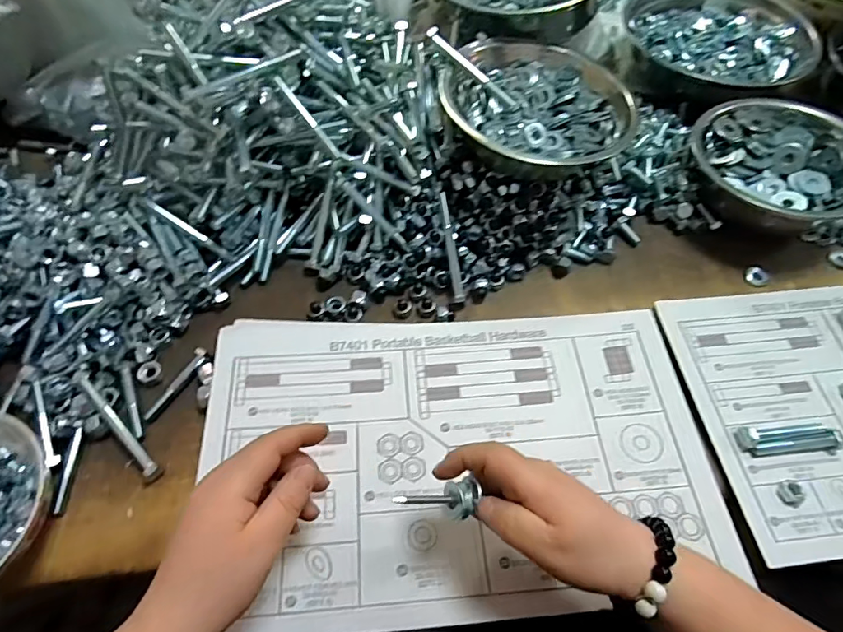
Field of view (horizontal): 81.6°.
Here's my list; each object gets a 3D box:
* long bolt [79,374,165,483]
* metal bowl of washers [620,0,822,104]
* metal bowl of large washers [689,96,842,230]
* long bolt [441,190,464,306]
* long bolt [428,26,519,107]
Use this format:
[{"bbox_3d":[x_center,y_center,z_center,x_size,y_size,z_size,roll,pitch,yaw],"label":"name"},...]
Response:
[{"bbox_3d":[-0.247,0.088,0.394,0.013,0.016,0.110,-41,69,-20],"label":"long bolt"},{"bbox_3d":[0.362,-0.345,0.618,0.207,0.071,0.191,-6,62,-4],"label":"metal bowl of washers"},{"bbox_3d":[0.362,-0.158,0.510,0.165,0.068,0.156,0,61,0],"label":"metal bowl of large washers"},{"bbox_3d":[0.028,-0.061,0.469,0.012,0.011,0.109,-8,91,-8],"label":"long bolt"},{"bbox_3d":[0.048,-0.236,0.465,0.106,0.009,0.010,39,65,-5],"label":"long bolt"}]

